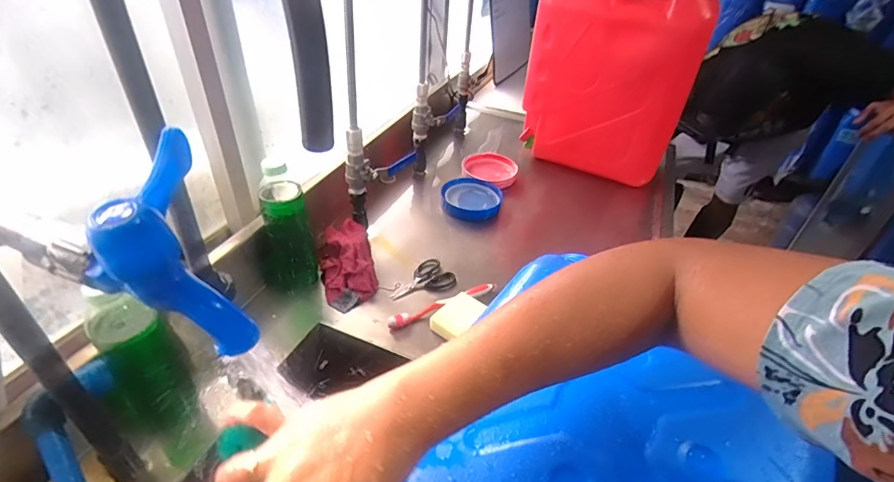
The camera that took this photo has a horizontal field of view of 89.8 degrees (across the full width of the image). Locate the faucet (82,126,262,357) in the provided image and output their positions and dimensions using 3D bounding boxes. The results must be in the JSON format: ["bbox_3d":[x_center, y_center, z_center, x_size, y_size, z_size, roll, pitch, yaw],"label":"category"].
[{"bbox_3d":[-0.130,0.006,0.213,0.056,0.085,0.065,-13,41,-20],"label":"faucet"}]

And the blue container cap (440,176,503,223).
[{"bbox_3d":[0.048,-0.086,0.901,0.116,0.030,0.118,8,45,-9],"label":"blue container cap"}]

